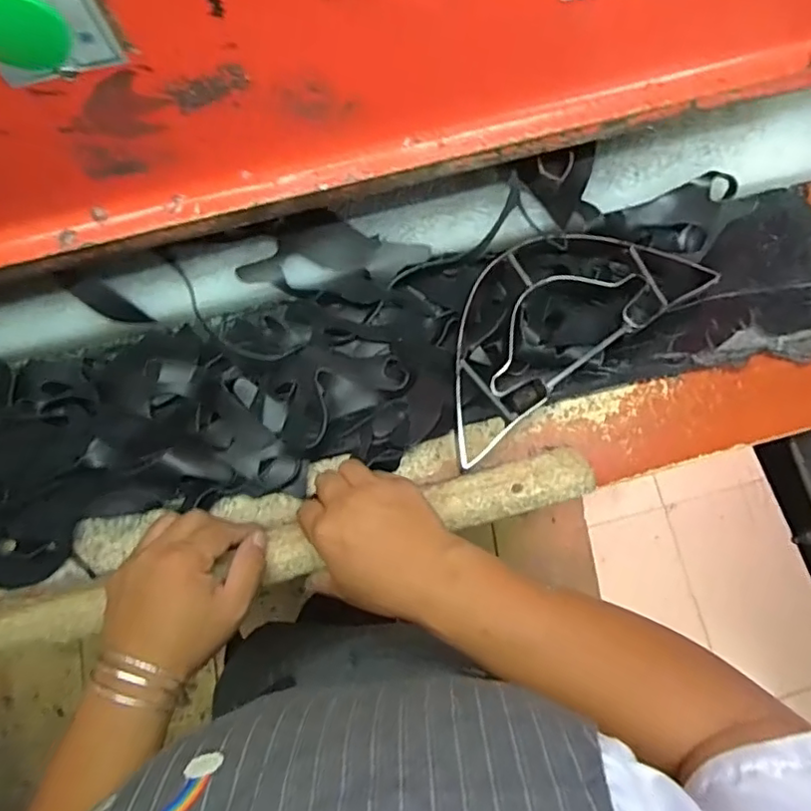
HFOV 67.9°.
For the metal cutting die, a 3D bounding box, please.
[{"bbox_3d":[0.116,-0.075,0.493,0.262,0.034,0.121,-36,80,-7],"label":"metal cutting die"}]

